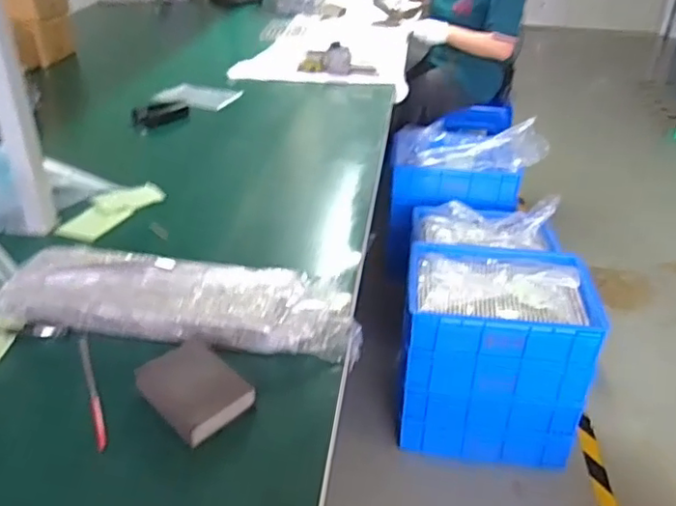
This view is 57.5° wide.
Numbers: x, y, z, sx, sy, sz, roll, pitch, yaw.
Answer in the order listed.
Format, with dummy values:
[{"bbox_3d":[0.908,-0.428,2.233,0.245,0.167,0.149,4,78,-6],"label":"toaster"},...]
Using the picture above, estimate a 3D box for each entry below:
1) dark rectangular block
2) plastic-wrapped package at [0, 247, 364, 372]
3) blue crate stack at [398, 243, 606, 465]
[{"bbox_3d":[-0.137,0.126,0.580,0.105,0.019,0.073,29,41,36],"label":"dark rectangular block"},{"bbox_3d":[-0.170,0.053,0.687,0.394,0.040,0.115,7,32,8],"label":"plastic-wrapped package"},{"bbox_3d":[0.360,0.231,1.482,0.399,0.425,0.335,5,32,5],"label":"blue crate stack"}]

